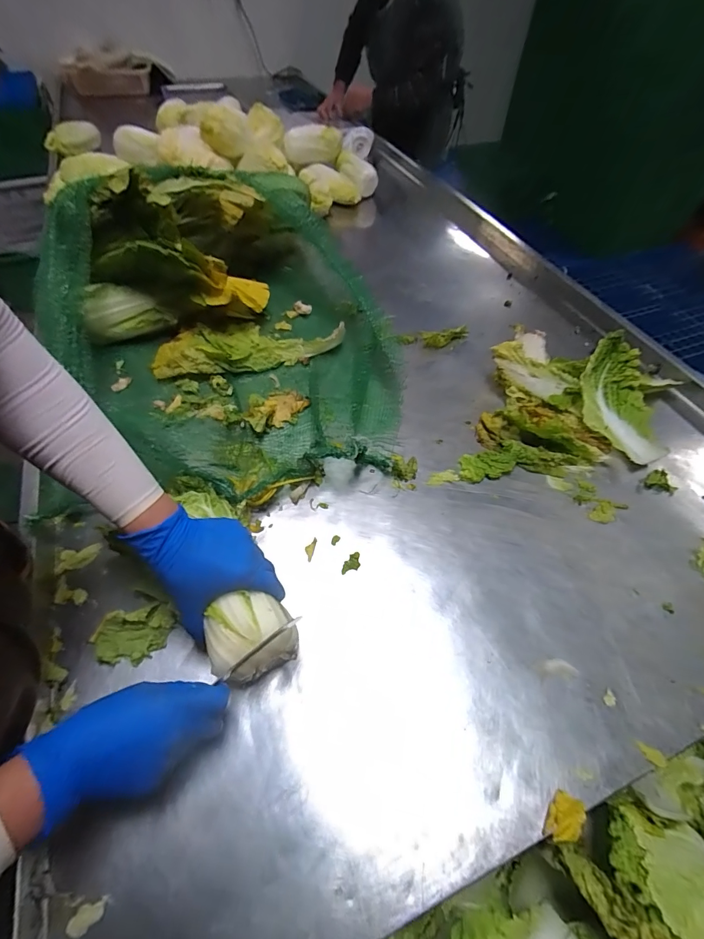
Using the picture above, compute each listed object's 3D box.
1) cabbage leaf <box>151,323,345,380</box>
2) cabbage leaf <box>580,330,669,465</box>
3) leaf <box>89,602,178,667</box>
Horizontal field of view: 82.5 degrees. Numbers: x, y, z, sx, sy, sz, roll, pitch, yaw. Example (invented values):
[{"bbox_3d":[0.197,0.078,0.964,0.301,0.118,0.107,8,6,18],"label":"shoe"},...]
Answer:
[{"bbox_3d":[-0.197,-0.243,0.767,0.355,0.049,0.132,-15,57,-12],"label":"cabbage leaf"},{"bbox_3d":[0.456,-0.113,0.665,0.124,0.091,0.187,-28,60,-20],"label":"cabbage leaf"},{"bbox_3d":[-0.258,0.194,0.471,0.090,0.021,0.058,-6,55,-6],"label":"leaf"}]

